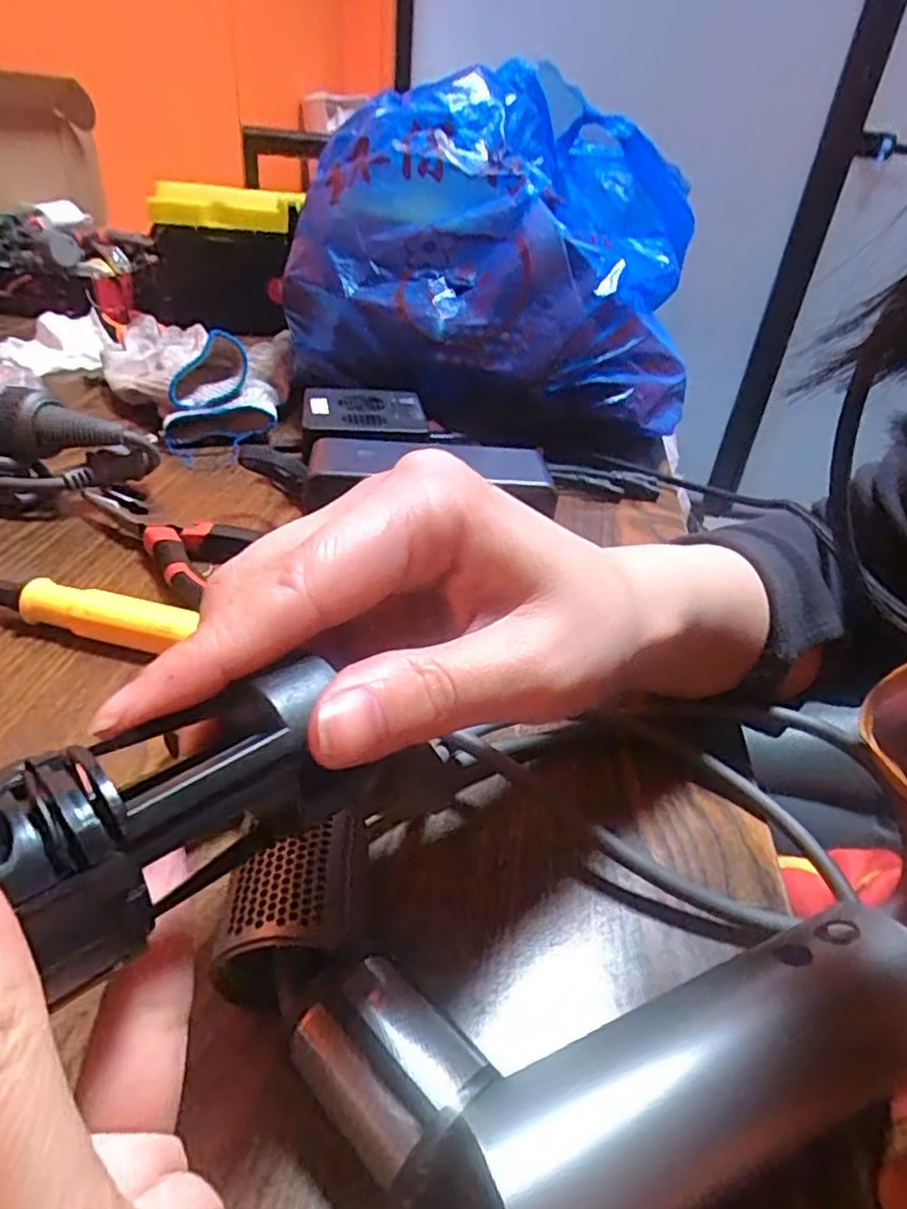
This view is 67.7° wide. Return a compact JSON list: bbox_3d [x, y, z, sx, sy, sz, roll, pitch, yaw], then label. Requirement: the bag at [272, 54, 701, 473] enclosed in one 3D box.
[{"bbox_3d":[0.050,-0.255,0.487,0.258,0.193,0.218,-20,42,-32],"label":"bag"}]

